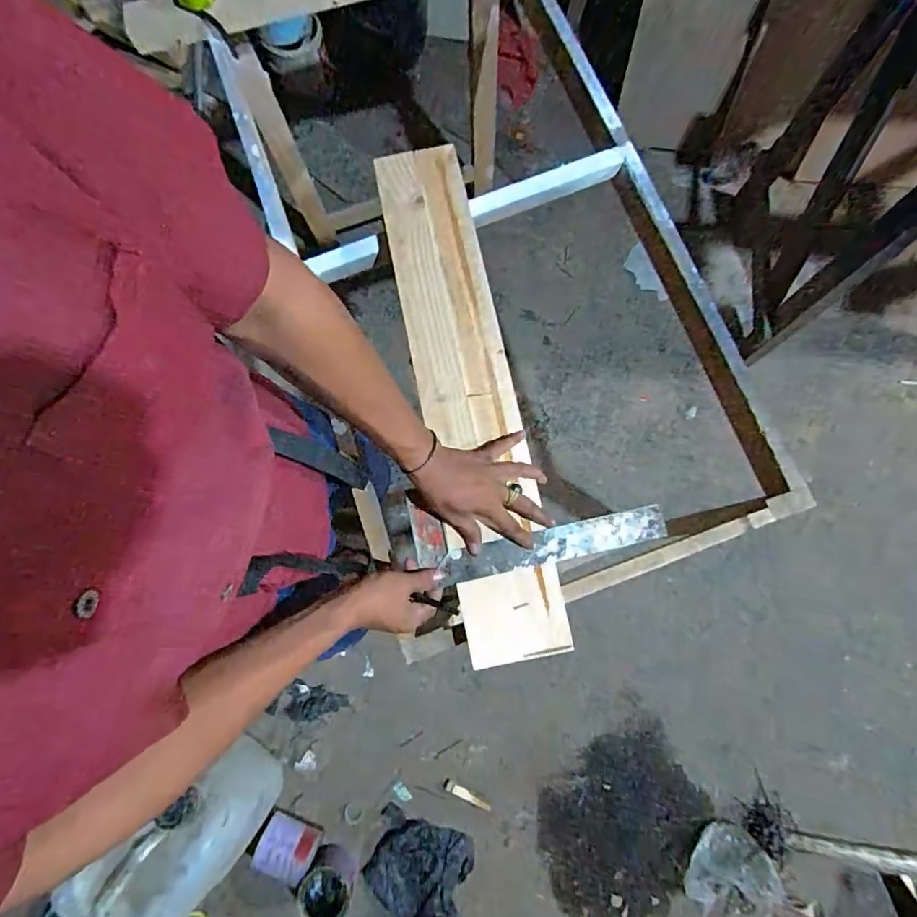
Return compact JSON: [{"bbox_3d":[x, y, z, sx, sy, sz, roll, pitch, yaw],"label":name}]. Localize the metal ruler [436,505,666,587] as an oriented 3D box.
[{"bbox_3d":[0.116,0.107,0.614,0.272,0.007,0.041,-12,80,-2],"label":"metal ruler"}]

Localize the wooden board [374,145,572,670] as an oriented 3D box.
[{"bbox_3d":[0.005,-0.113,0.664,0.118,0.028,0.717,-11,77,-2],"label":"wooden board"}]

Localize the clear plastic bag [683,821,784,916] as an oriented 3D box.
[{"bbox_3d":[0.635,0.977,1.181,0.203,0.032,0.189,-20,78,19],"label":"clear plastic bag"}]

